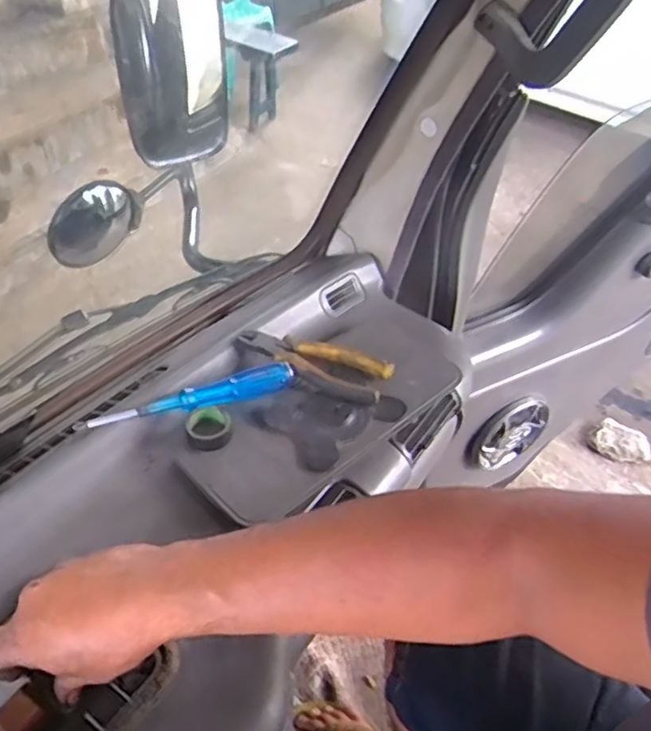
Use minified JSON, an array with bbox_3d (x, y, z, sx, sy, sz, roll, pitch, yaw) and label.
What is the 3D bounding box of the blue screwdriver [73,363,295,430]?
[{"bbox_3d":[-0.124,0.035,0.594,0.196,0.022,0.023,-15,47,-18],"label":"blue screwdriver"}]

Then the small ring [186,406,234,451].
[{"bbox_3d":[-0.104,0.054,0.576,0.040,0.017,0.039,-9,46,-12],"label":"small ring"}]

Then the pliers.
[{"bbox_3d":[-0.014,0.002,0.638,0.152,0.026,0.053,13,45,9],"label":"pliers"}]

